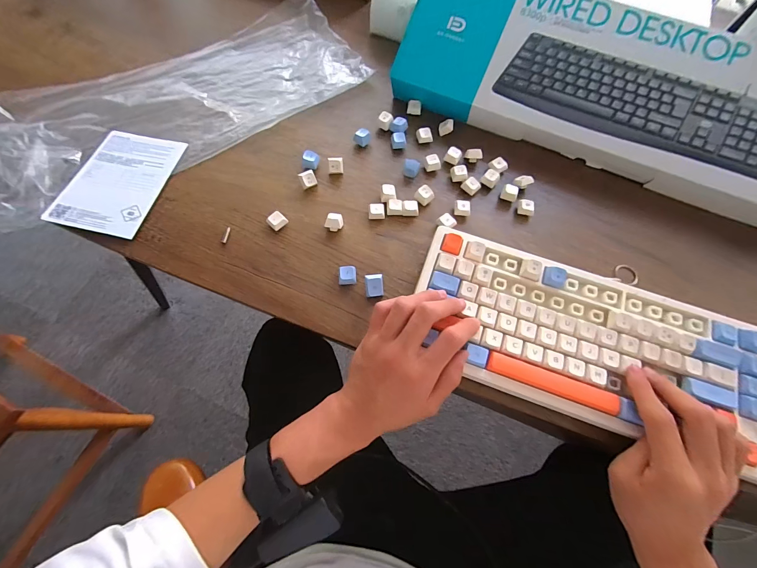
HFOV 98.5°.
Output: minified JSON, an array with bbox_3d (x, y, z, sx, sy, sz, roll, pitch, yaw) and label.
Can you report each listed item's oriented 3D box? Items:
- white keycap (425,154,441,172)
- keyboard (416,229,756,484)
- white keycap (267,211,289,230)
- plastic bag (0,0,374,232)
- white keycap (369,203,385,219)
[{"bbox_3d":[0.066,-0.147,0.399,0.017,0.015,0.017,-6,68,-4],"label":"white keycap"},{"bbox_3d":[0.230,0.056,0.311,0.389,0.038,0.157,19,69,6],"label":"keyboard"},{"bbox_3d":[-0.112,-0.069,0.363,0.016,0.011,0.018,40,72,14],"label":"white keycap"},{"bbox_3d":[-0.250,-0.250,0.422,0.453,0.029,0.212,-29,72,-13],"label":"plastic bag"},{"bbox_3d":[-0.002,-0.083,0.373,0.019,0.012,0.017,0,68,-2],"label":"white keycap"}]

